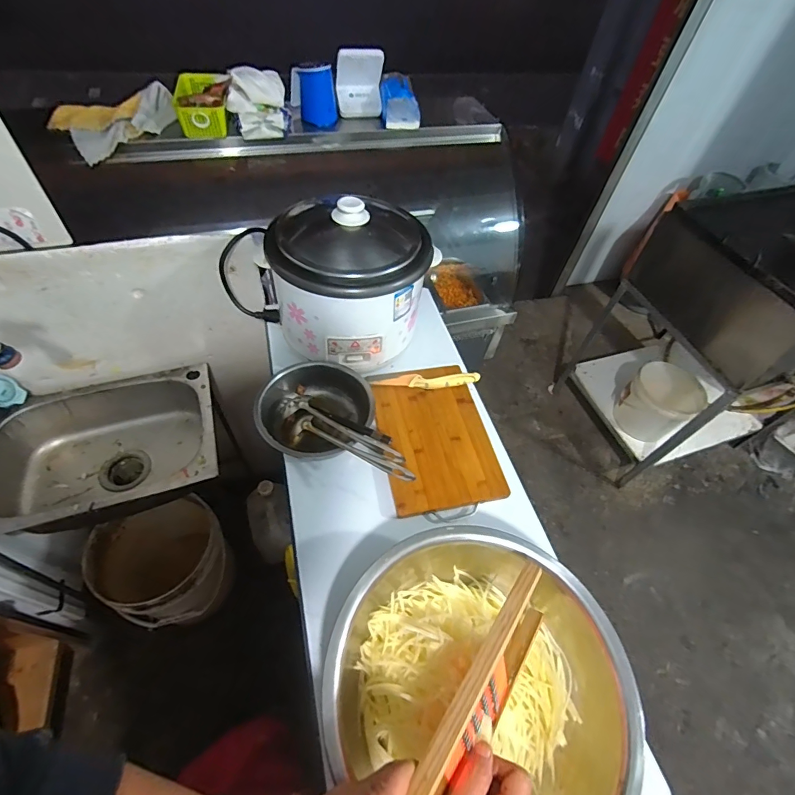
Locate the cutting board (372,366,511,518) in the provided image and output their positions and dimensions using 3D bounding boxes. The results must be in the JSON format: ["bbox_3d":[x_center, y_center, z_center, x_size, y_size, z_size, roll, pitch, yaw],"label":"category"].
[{"bbox_3d":[0.069,0.065,0.785,0.201,0.029,0.293,-12,53,-7],"label":"cutting board"}]

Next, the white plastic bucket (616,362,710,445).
[{"bbox_3d":[0.987,0.018,1.585,0.249,0.203,0.235,3,53,-5],"label":"white plastic bucket"}]

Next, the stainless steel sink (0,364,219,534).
[{"bbox_3d":[-0.637,0.131,0.945,0.450,0.182,0.329,-15,57,-17],"label":"stainless steel sink"}]

